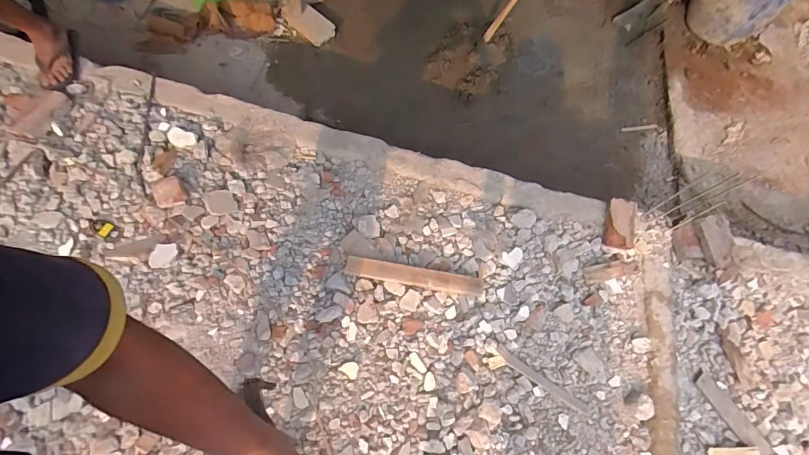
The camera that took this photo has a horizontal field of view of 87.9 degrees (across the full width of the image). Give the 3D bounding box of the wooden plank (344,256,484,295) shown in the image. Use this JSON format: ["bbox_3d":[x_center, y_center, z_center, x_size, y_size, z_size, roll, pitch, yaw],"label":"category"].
[{"bbox_3d":[0.032,0.156,1.337,0.434,0.020,0.062,10,79,-3],"label":"wooden plank"}]

